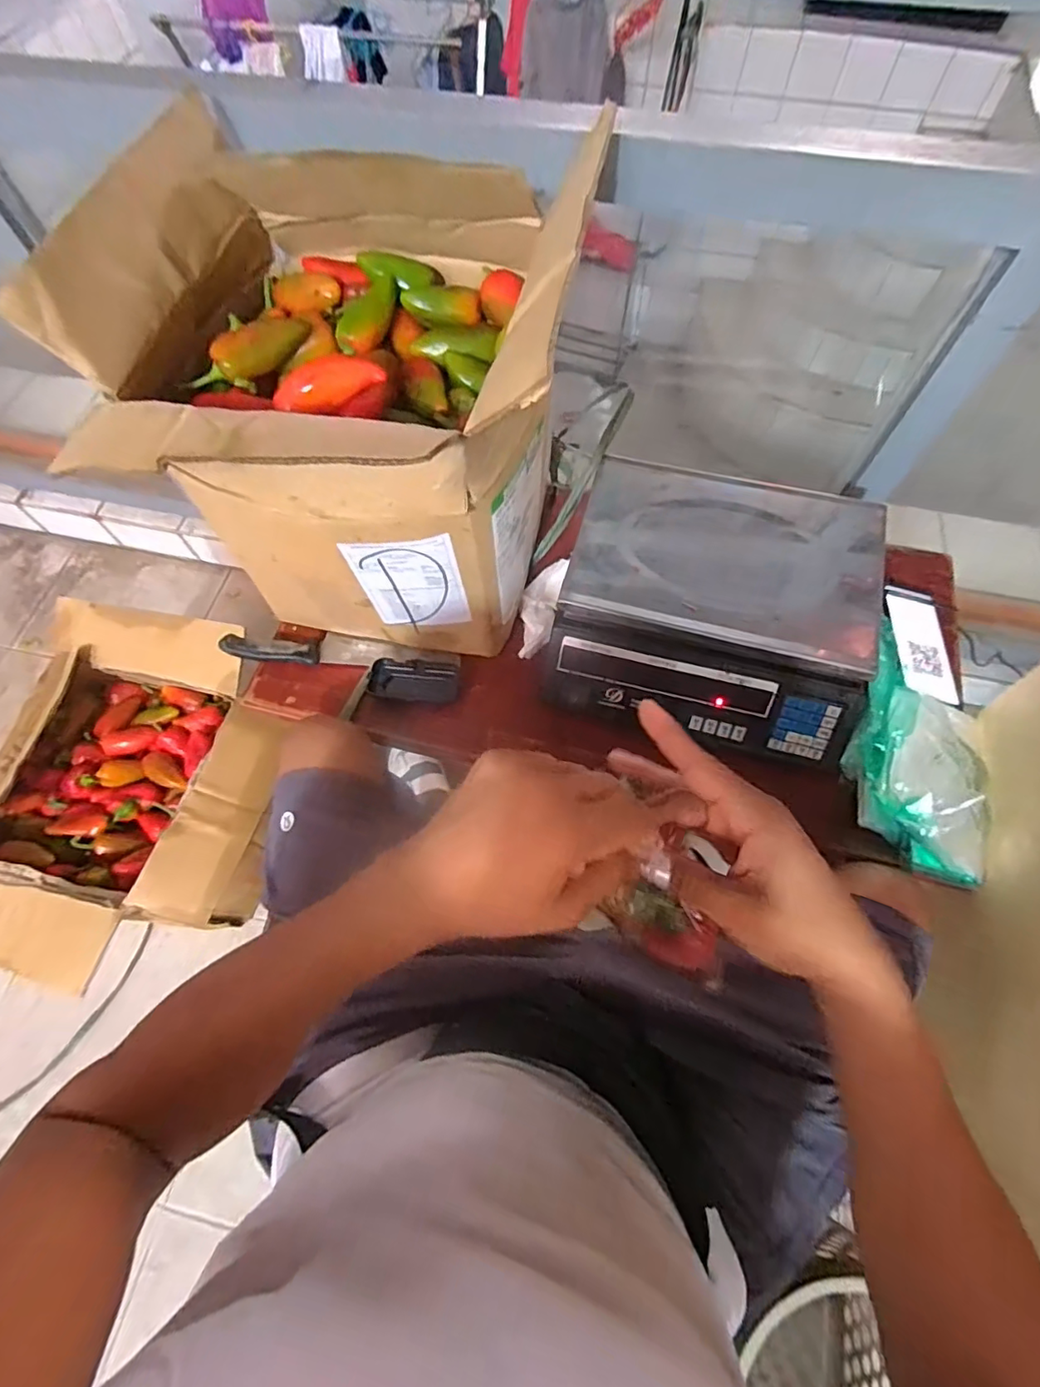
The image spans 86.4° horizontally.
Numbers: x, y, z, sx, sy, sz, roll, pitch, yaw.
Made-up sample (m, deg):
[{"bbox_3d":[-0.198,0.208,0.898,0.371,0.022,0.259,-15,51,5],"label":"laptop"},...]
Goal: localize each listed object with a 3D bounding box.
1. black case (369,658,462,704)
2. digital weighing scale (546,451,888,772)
[{"bbox_3d":[-0.130,-0.012,0.688,0.109,0.033,0.051,5,67,3],"label":"black case"},{"bbox_3d":[0.222,-0.105,0.643,0.332,0.109,0.293,13,67,6],"label":"digital weighing scale"}]

